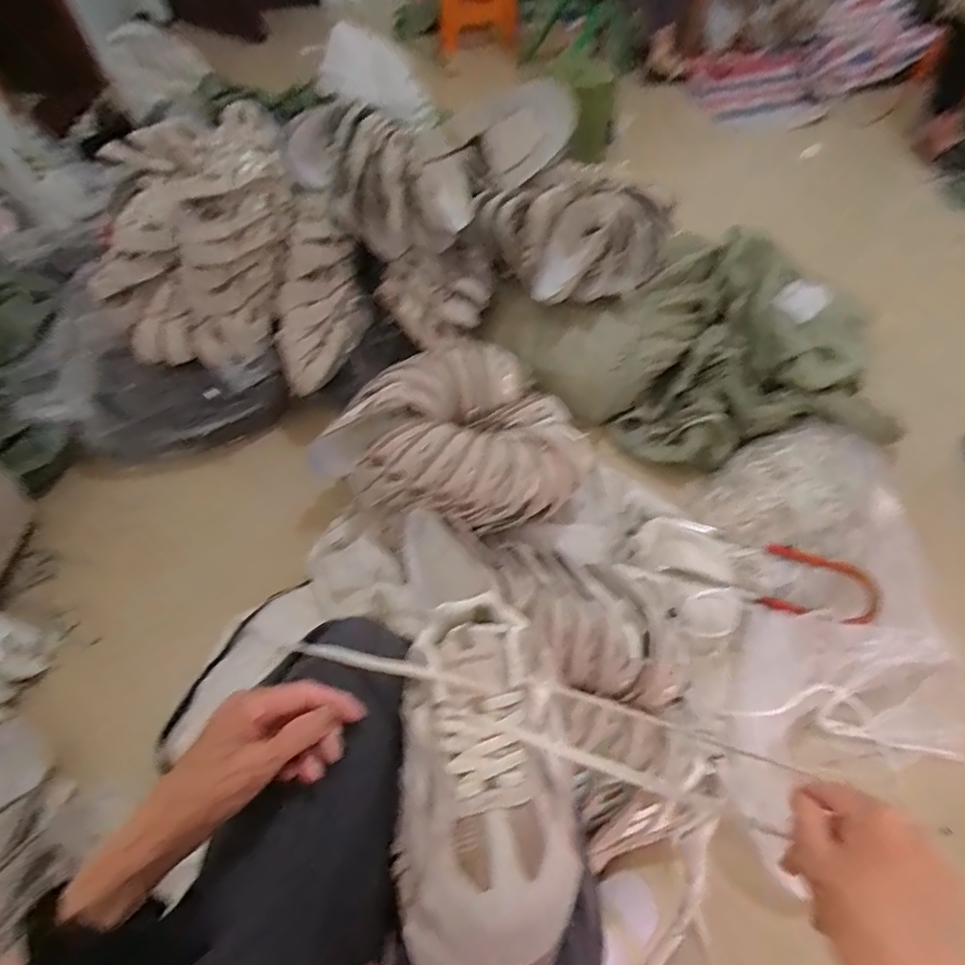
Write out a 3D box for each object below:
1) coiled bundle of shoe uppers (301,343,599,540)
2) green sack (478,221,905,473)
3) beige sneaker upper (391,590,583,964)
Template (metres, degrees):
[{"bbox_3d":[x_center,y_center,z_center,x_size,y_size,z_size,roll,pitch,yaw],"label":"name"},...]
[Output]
[{"bbox_3d":[-0.042,-0.075,0.942,0.378,0.129,0.375,-34,59,-19],"label":"coiled bundle of shoe uppers"},{"bbox_3d":[0.403,-0.236,1.066,0.698,0.175,0.533,-15,55,-7],"label":"green sack"},{"bbox_3d":[-0.004,0.209,0.400,0.122,0.066,0.263,-5,51,0],"label":"beige sneaker upper"}]

